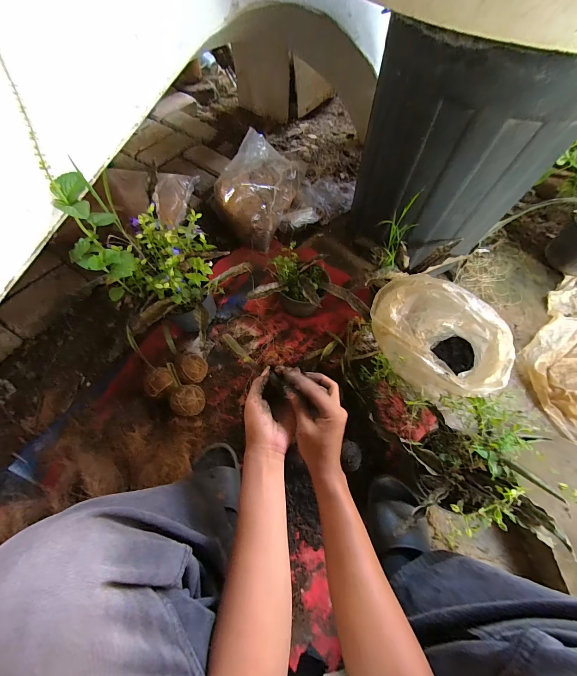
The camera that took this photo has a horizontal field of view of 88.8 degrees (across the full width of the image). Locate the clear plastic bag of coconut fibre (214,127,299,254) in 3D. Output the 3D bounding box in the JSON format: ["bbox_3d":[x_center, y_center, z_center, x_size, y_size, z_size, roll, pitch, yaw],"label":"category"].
[{"bbox_3d":[-0.096,-0.430,0.877,0.176,0.233,0.240,25,64,11],"label":"clear plastic bag of coconut fibre"}]

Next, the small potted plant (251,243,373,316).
[{"bbox_3d":[0.059,-0.119,0.756,0.278,0.148,0.163,12,63,5],"label":"small potted plant"}]

